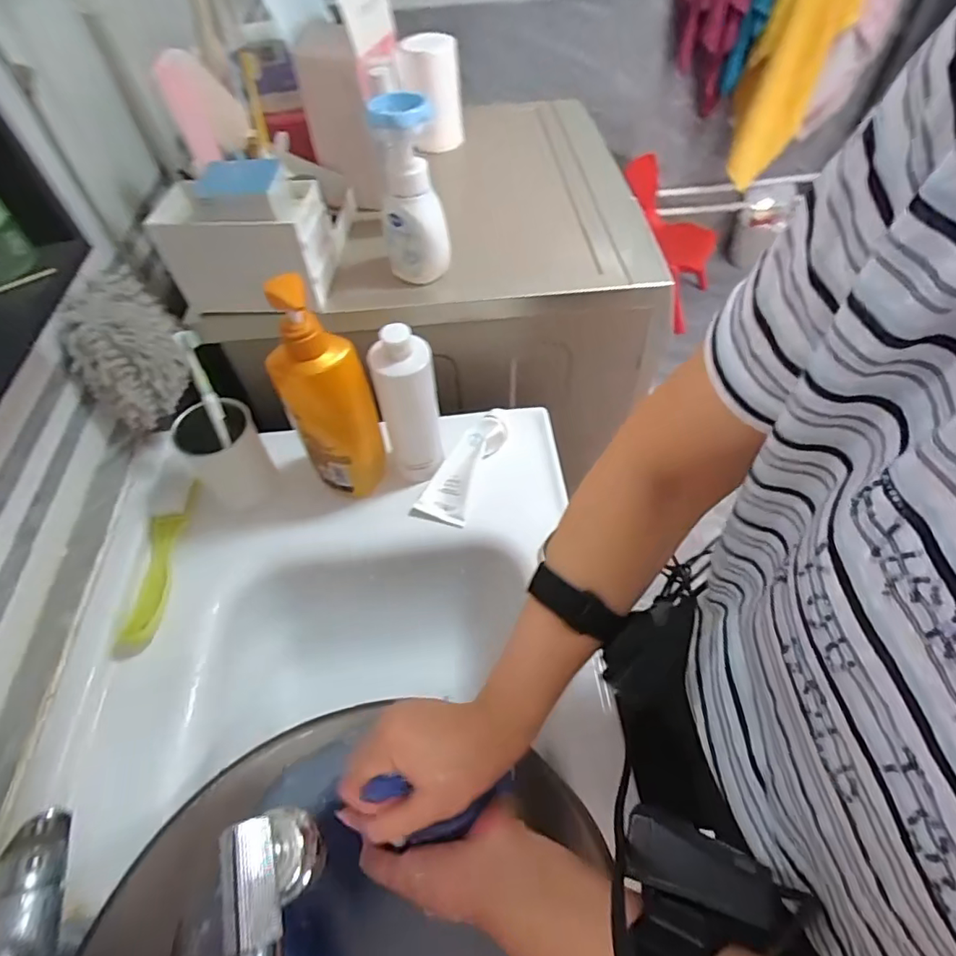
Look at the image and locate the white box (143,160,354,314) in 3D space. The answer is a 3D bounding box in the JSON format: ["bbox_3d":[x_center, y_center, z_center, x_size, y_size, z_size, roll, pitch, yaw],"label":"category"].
[{"bbox_3d":[-0.261,-0.279,0.602,0.163,0.130,0.117,-3,53,1],"label":"white box"}]

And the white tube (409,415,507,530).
[{"bbox_3d":[-0.015,-0.006,0.626,0.059,0.036,0.148,26,71,20],"label":"white tube"}]

